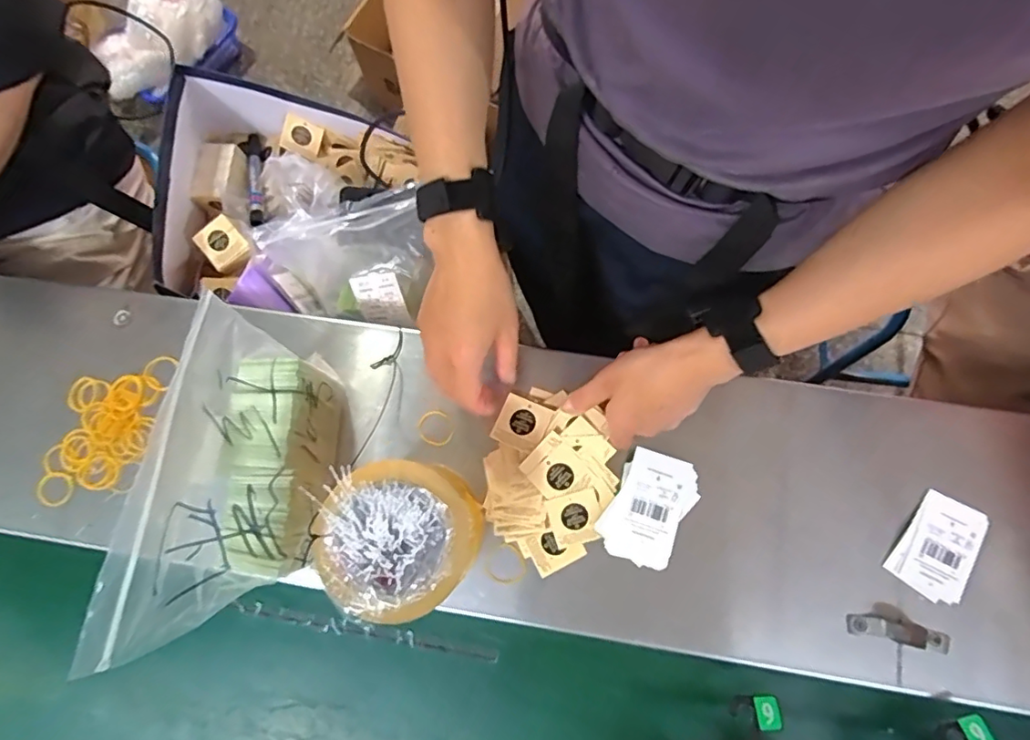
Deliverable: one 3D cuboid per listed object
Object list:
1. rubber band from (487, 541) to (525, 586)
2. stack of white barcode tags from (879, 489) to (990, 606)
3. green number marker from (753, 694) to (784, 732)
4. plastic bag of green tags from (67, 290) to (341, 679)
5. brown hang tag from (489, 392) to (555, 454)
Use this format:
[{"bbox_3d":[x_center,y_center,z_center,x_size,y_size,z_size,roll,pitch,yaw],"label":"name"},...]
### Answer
[{"bbox_3d":[-0.007,0.167,0.469,0.032,0.005,0.032,0,73,1],"label":"rubber band"},{"bbox_3d":[0.354,0.147,0.459,0.056,0.014,0.083,35,77,11],"label":"stack of white barcode tags"},{"bbox_3d":[0.196,0.265,0.424,0.018,0.005,0.025,-9,39,10],"label":"green number marker"},{"bbox_3d":[-0.194,0.081,0.407,0.060,0.205,0.216,4,74,2],"label":"plastic bag of green tags"},{"bbox_3d":[0.006,0.047,0.484,0.044,0.004,0.044,22,76,15],"label":"brown hang tag"}]

